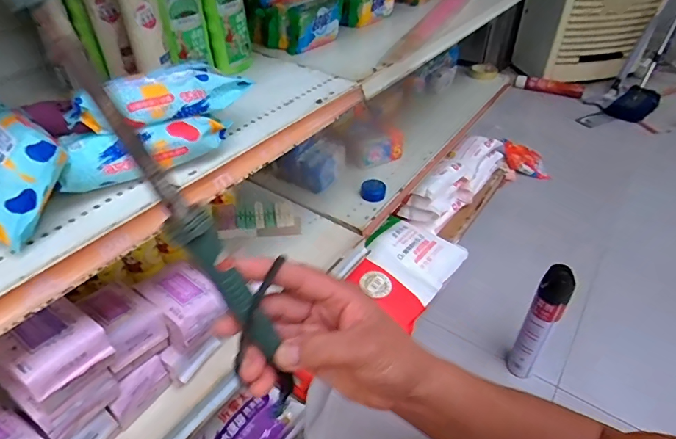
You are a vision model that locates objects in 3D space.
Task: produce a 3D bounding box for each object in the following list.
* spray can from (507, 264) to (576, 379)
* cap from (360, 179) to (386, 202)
[{"bbox_3d":[0.450,0.240,0.983,0.059,0.332,0.058,-1,40,1],"label":"spray can"},{"bbox_3d":[0.075,-0.067,0.935,0.057,0.034,0.054,1,40,2],"label":"cap"}]

